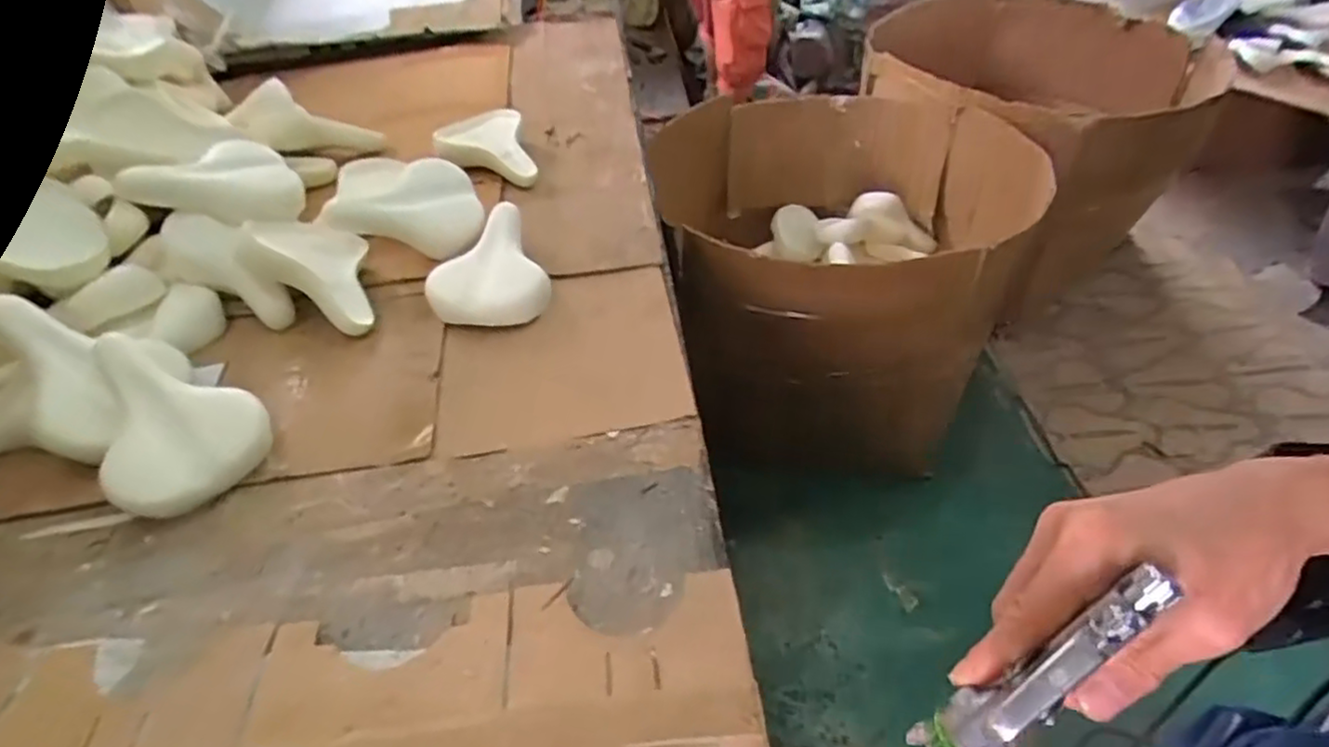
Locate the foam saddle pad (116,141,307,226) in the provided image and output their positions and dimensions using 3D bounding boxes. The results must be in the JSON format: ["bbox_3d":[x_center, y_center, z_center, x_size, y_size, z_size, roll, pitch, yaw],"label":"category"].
[{"bbox_3d":[-0.731,-0.313,1.129,0.098,0.103,0.260,36,34,31],"label":"foam saddle pad"}]

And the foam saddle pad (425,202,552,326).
[{"bbox_3d":[-0.300,-0.176,1.125,0.188,0.110,0.212,-18,47,-12],"label":"foam saddle pad"}]

